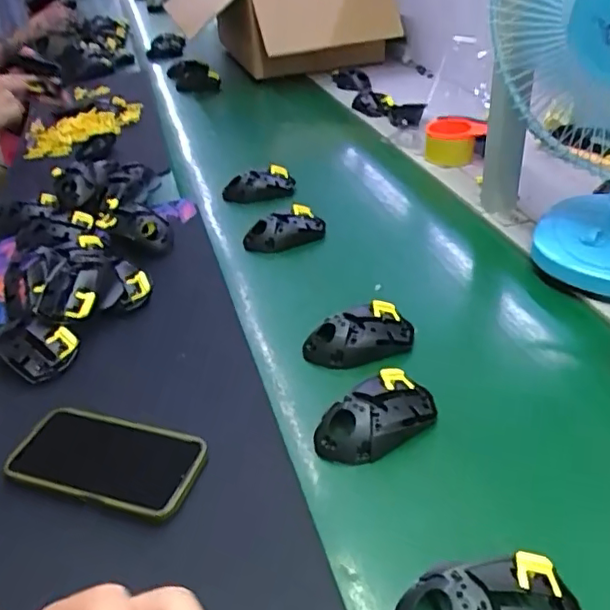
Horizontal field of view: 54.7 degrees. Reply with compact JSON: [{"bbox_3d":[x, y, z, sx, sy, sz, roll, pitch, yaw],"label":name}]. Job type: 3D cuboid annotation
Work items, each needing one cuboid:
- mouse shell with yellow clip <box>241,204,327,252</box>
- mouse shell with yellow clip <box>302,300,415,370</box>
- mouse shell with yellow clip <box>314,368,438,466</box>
[{"bbox_3d":[-0.028,-0.098,0.811,0.117,0.048,0.056,-20,39,-20],"label":"mouse shell with yellow clip"},{"bbox_3d":[0.057,0.034,0.618,0.113,0.033,0.064,-14,37,-13],"label":"mouse shell with yellow clip"},{"bbox_3d":[0.063,0.098,0.524,0.115,0.031,0.061,-24,40,-25],"label":"mouse shell with yellow clip"}]

